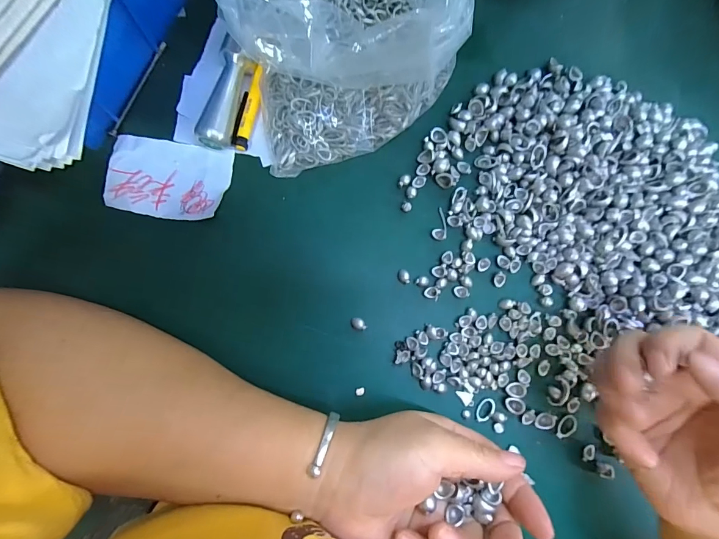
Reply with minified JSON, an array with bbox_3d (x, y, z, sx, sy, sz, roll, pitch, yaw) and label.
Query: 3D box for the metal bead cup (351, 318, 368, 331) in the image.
[{"bbox_3d":[0.000,0.037,0.244,0.011,0.004,0.008,18,83,-3],"label":"metal bead cup"}]

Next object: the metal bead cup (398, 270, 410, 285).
[{"bbox_3d":[0.031,0.005,0.250,0.008,0.004,0.010,5,82,-5],"label":"metal bead cup"}]

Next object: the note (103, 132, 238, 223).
[{"bbox_3d":[-0.124,-0.059,0.238,0.073,0.006,0.051,6,82,-9],"label":"note"}]

